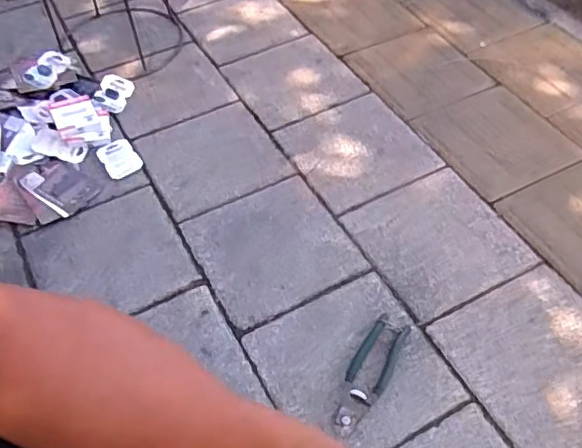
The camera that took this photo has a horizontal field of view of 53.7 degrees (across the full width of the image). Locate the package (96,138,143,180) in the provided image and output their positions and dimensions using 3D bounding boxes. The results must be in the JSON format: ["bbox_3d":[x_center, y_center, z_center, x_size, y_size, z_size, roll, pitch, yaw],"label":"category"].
[{"bbox_3d":[-0.326,-0.124,1.097,0.067,0.011,0.096,-30,56,-20],"label":"package"}]

